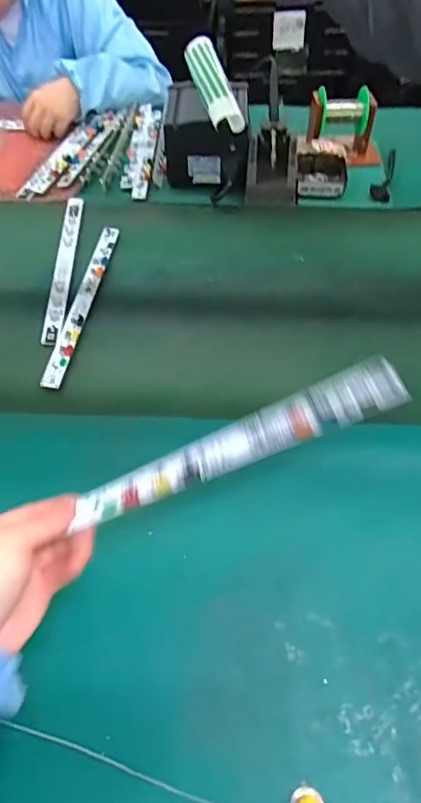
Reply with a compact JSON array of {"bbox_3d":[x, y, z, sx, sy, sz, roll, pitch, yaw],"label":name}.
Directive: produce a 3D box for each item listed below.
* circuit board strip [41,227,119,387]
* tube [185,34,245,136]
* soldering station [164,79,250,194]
[{"bbox_3d":[-0.164,-0.135,0.647,0.026,0.007,0.287,8,56,4],"label":"circuit board strip"},{"bbox_3d":[0.003,-0.492,0.765,0.056,0.035,0.224,-9,55,-7],"label":"tube"},{"bbox_3d":[-0.006,-0.415,0.784,0.127,0.100,0.176,2,56,1],"label":"soldering station"}]

